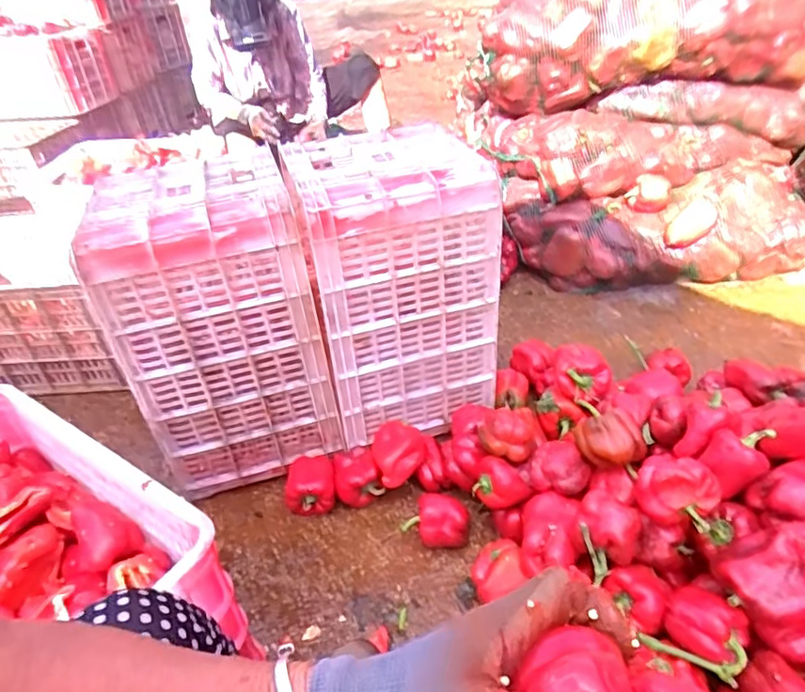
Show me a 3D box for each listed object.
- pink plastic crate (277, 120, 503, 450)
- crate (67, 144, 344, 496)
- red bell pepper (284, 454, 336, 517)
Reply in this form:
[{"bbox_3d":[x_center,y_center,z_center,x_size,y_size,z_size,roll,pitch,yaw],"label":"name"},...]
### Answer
[{"bbox_3d":[-0.014,-0.120,1.021,0.288,0.436,0.297,-12,37,-9],"label":"pink plastic crate"},{"bbox_3d":[-0.296,-0.043,0.978,0.297,0.460,0.284,-10,36,-6],"label":"crate"},{"bbox_3d":[-0.158,0.239,0.982,0.085,0.072,0.091,-7,36,-2],"label":"red bell pepper"}]

